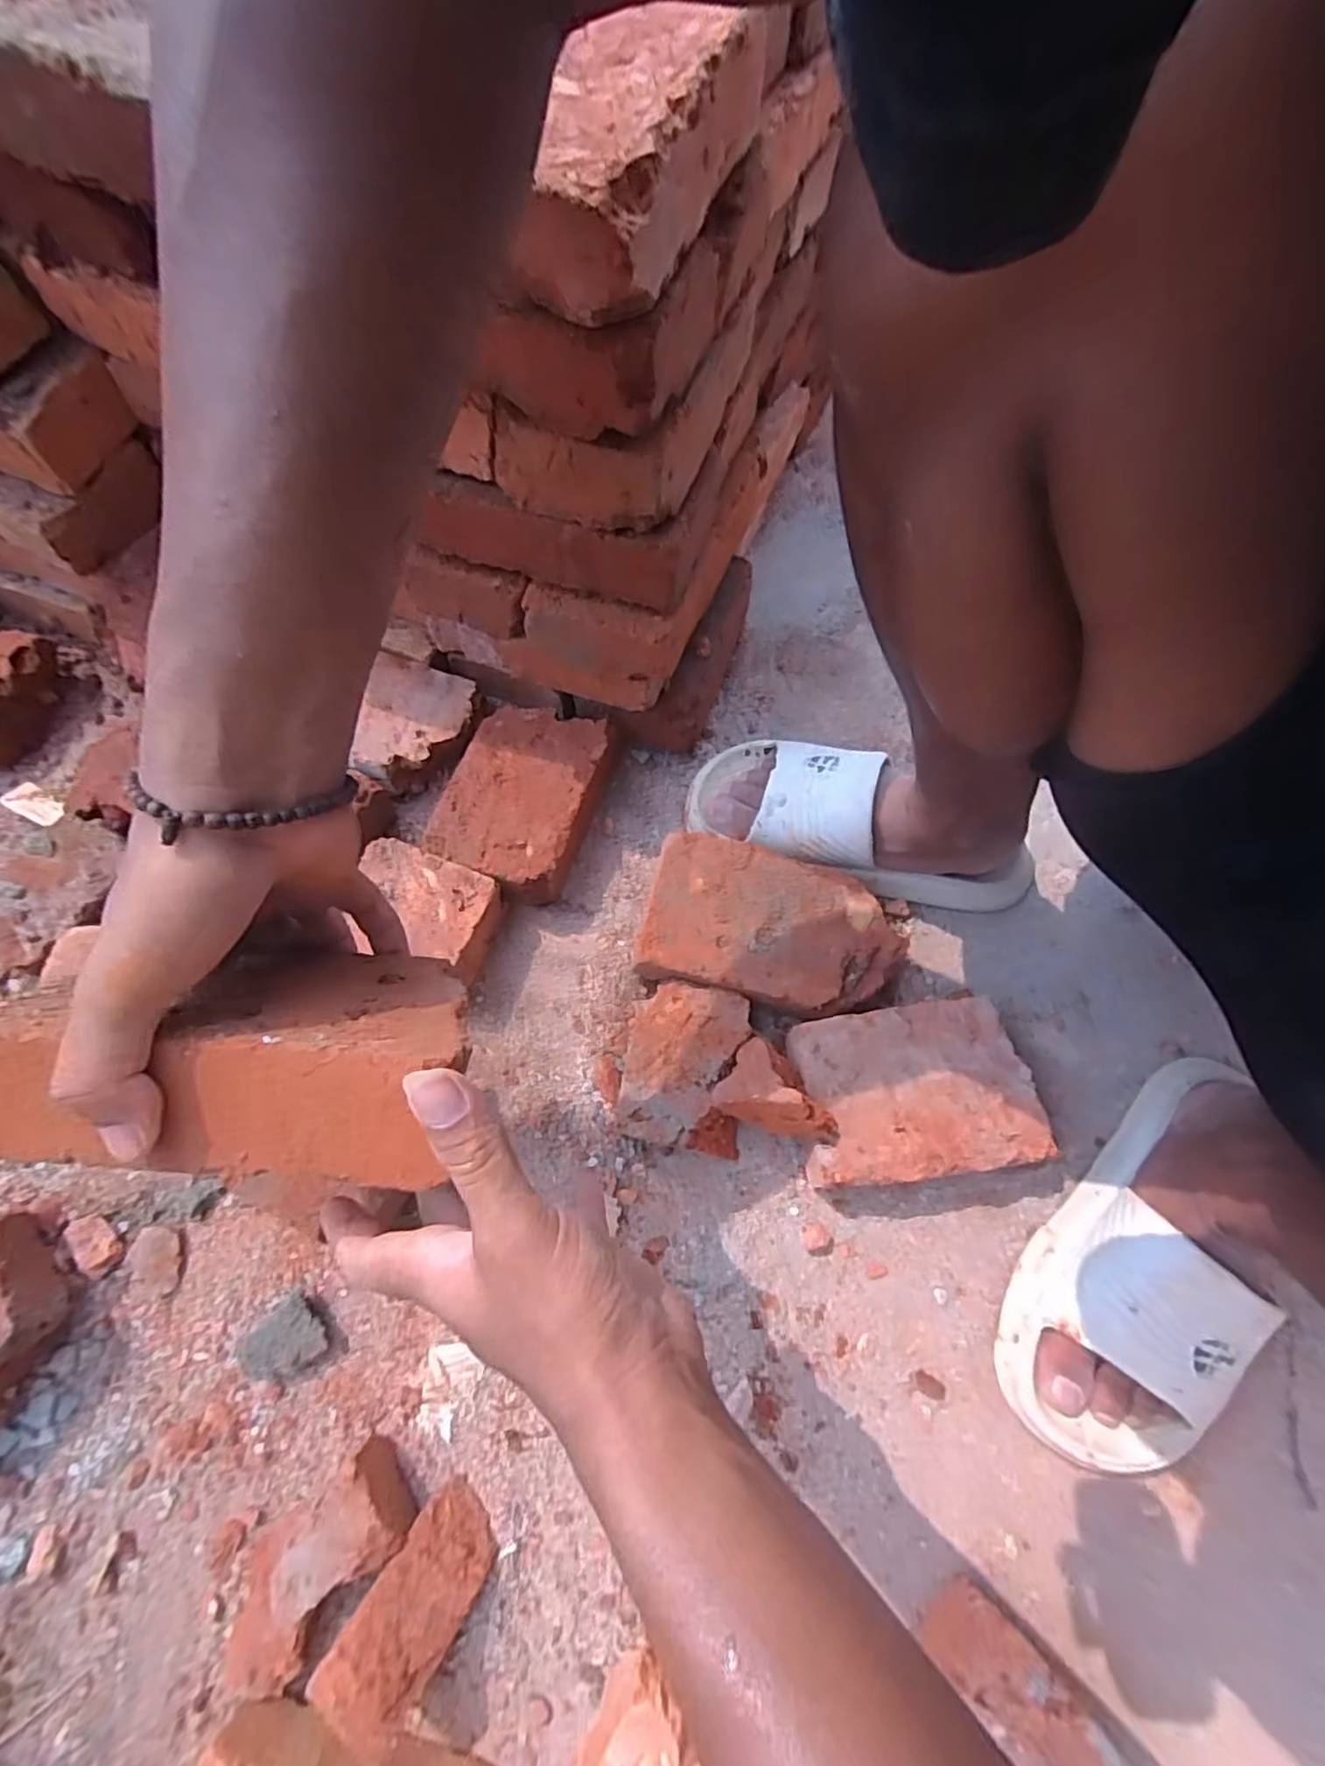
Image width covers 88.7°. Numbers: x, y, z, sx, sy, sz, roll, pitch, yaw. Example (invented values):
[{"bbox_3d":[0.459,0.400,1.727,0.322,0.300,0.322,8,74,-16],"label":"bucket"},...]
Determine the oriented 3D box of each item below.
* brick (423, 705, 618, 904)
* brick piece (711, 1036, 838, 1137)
[{"bbox_3d":[-0.107,-0.064,0.535,0.109,0.051,0.147,19,68,5],"label":"brick"},{"bbox_3d":[0.075,0.135,0.419,0.074,0.035,0.049,34,70,11],"label":"brick piece"}]

